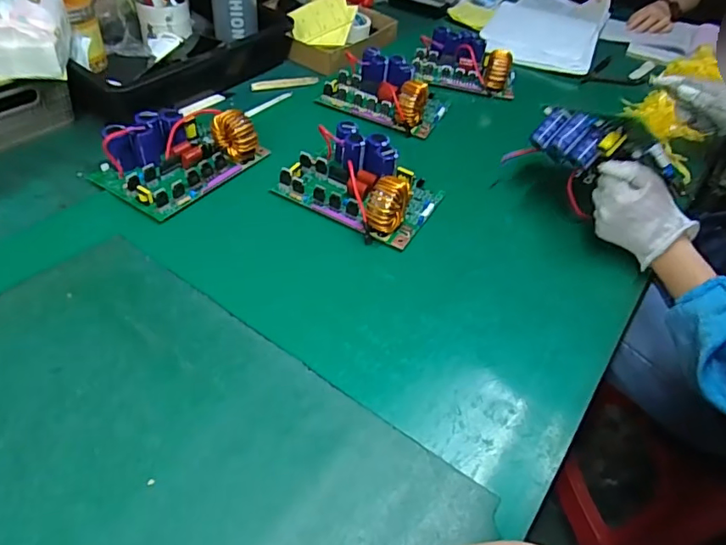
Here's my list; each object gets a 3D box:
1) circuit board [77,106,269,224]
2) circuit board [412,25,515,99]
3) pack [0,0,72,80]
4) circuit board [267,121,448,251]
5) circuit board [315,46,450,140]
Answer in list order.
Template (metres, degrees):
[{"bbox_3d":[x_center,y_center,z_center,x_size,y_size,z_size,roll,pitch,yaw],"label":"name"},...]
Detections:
[{"bbox_3d":[-0.241,-0.161,0.664,0.140,0.060,0.192,30,51,20],"label":"circuit board"},{"bbox_3d":[0.187,-0.386,0.920,0.184,0.052,0.122,10,47,3],"label":"circuit board"},{"bbox_3d":[-0.434,-0.322,0.635,0.097,0.105,0.128,-7,48,-15],"label":"pack"},{"bbox_3d":[0.001,-0.122,0.655,0.182,0.062,0.130,27,50,18],"label":"circuit board"},{"bbox_3d":[0.039,-0.299,0.822,0.191,0.060,0.126,21,48,13],"label":"circuit board"}]

